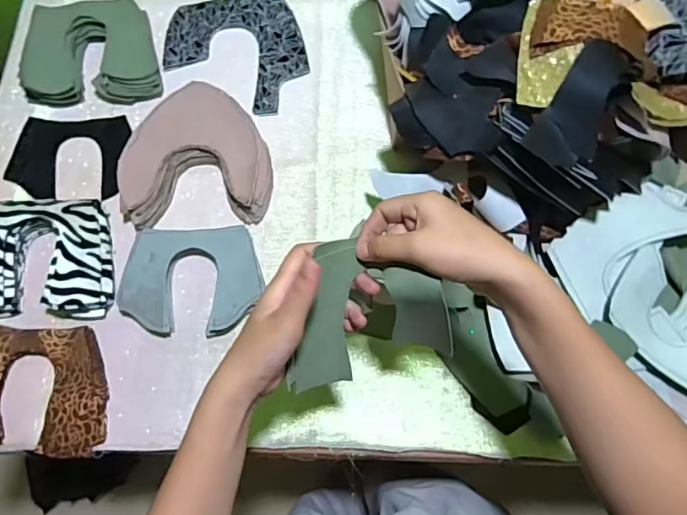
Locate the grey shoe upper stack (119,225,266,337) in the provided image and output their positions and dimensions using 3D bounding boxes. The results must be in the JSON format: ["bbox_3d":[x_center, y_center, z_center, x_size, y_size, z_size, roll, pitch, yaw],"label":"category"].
[{"bbox_3d":[-0.169,0.026,0.578,0.152,0.028,0.117,-2,71,0],"label":"grey shoe upper stack"}]

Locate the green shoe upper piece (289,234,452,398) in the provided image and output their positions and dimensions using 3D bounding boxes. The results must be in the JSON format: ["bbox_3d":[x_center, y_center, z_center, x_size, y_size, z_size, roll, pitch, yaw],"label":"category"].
[{"bbox_3d":[0.003,0.047,0.395,0.150,0.041,0.110,-26,99,28],"label":"green shoe upper piece"}]

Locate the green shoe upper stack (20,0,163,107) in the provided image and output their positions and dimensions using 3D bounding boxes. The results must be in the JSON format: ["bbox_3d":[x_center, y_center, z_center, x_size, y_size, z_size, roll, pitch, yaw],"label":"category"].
[{"bbox_3d":[-0.326,-0.270,0.672,0.171,0.048,0.134,-8,71,-2],"label":"green shoe upper stack"}]

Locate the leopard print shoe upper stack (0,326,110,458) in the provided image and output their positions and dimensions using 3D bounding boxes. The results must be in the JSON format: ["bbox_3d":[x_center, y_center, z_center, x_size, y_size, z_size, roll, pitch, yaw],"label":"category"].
[{"bbox_3d":[-0.342,0.142,0.554,0.172,0.021,0.131,-1,71,1],"label":"leopard print shoe upper stack"}]

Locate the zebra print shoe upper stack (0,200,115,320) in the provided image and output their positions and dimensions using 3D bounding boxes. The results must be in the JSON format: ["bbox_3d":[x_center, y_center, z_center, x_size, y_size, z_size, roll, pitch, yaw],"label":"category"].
[{"bbox_3d":[-0.347,0.000,0.587,0.169,0.048,0.138,-3,71,0],"label":"zebra print shoe upper stack"}]

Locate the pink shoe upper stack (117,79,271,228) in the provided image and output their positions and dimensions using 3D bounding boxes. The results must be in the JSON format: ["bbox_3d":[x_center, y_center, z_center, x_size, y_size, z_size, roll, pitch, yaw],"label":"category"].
[{"bbox_3d":[-0.181,-0.128,0.631,0.178,0.034,0.179,-6,71,-1],"label":"pink shoe upper stack"}]

